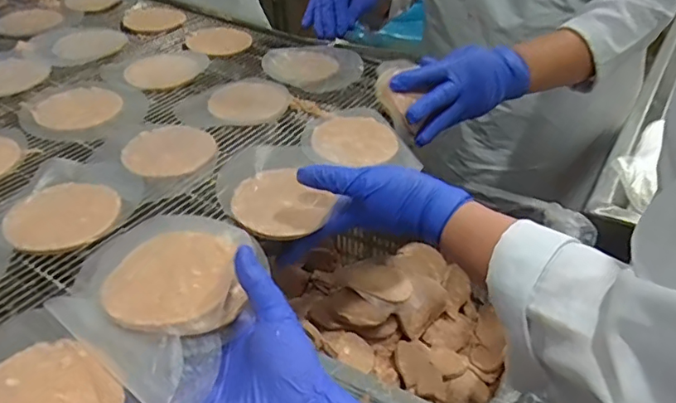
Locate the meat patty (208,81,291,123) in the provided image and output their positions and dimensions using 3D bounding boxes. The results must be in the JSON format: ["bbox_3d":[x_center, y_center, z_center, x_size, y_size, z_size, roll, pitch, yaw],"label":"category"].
[{"bbox_3d":[-0.094,-0.109,0.587,0.088,0.006,0.077,-20,44,-25],"label":"meat patty"}]

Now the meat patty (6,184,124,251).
[{"bbox_3d":[-0.222,0.011,0.438,0.084,0.006,0.077,-27,48,-31],"label":"meat patty"}]

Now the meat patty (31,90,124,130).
[{"bbox_3d":[-0.278,-0.099,0.578,0.085,0.006,0.069,-23,46,-28],"label":"meat patty"}]

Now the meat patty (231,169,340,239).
[{"bbox_3d":[-0.052,0.000,0.456,0.070,0.009,0.078,-27,48,-32],"label":"meat patty"}]

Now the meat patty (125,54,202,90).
[{"bbox_3d":[-0.210,-0.157,0.646,0.066,0.010,0.081,28,45,27],"label":"meat patty"}]

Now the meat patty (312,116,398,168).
[{"bbox_3d":[0.017,-0.063,0.540,0.081,0.005,0.077,4,39,1],"label":"meat patty"}]

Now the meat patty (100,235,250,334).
[{"bbox_3d":[-0.112,0.056,0.367,0.084,0.014,0.087,-10,41,-16],"label":"meat patty"}]

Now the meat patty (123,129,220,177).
[{"bbox_3d":[-0.160,-0.049,0.514,0.084,0.004,0.074,-6,40,-11],"label":"meat patty"}]

